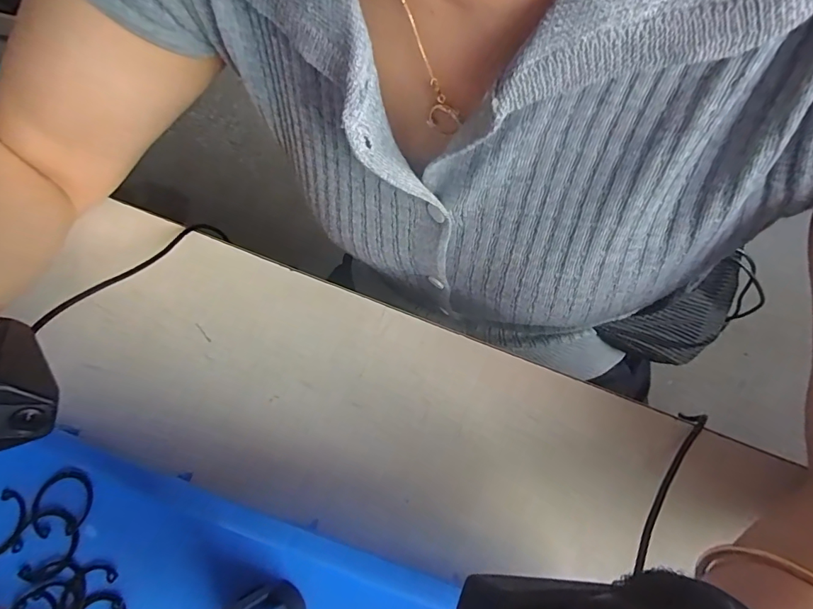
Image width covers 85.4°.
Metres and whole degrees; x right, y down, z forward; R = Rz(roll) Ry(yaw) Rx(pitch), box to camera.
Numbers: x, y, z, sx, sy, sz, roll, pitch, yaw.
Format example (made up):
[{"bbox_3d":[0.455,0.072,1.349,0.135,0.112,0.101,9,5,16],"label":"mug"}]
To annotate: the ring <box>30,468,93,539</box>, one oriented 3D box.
[{"bbox_3d":[-0.202,0.115,0.255,0.038,0.004,0.035,-10,67,-2],"label":"ring"}]

